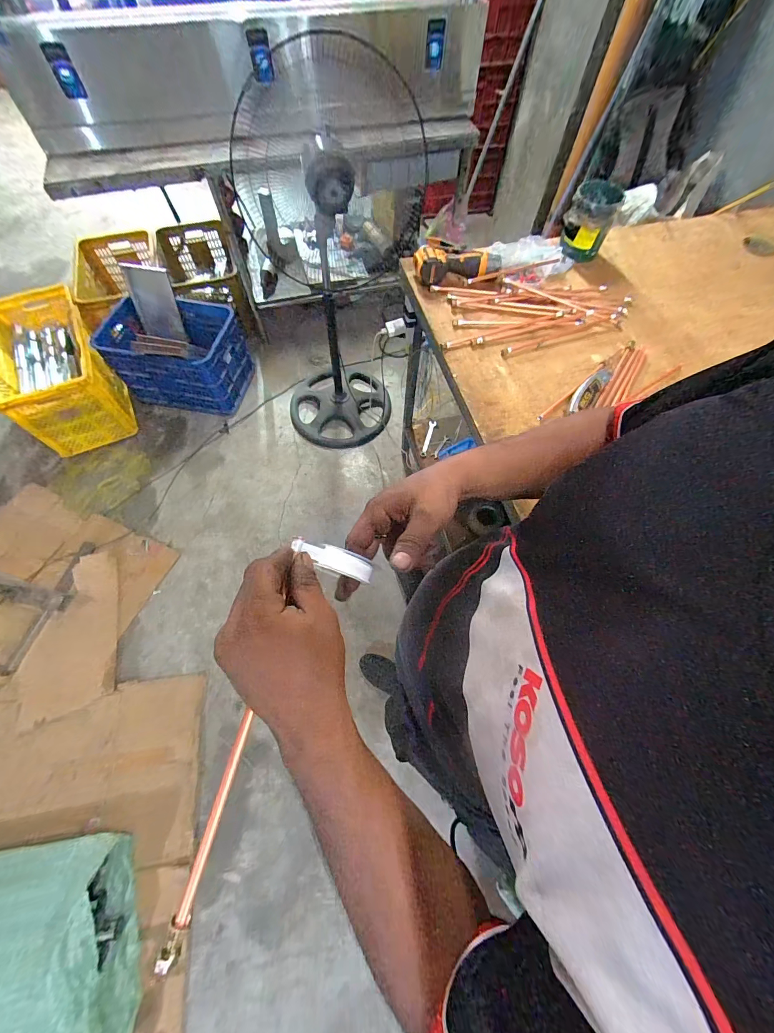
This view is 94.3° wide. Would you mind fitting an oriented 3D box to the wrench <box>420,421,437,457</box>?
[{"bbox_3d":[0.165,-0.314,1.430,0.030,0.011,0.180,15,65,4],"label":"wrench"}]

